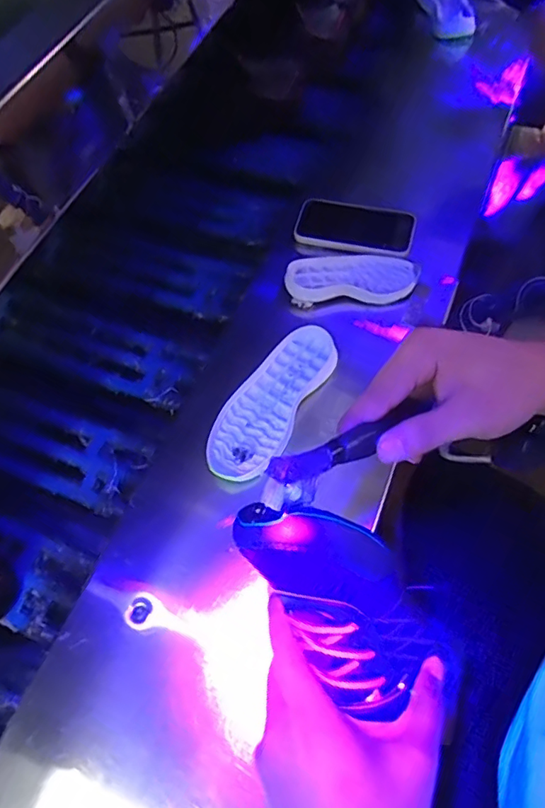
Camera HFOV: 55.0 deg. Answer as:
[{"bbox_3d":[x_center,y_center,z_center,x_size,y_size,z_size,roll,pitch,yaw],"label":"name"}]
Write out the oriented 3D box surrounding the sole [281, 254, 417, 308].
[{"bbox_3d":[0.096,-0.158,0.645,0.155,0.019,0.076,2,66,0],"label":"sole"}]

